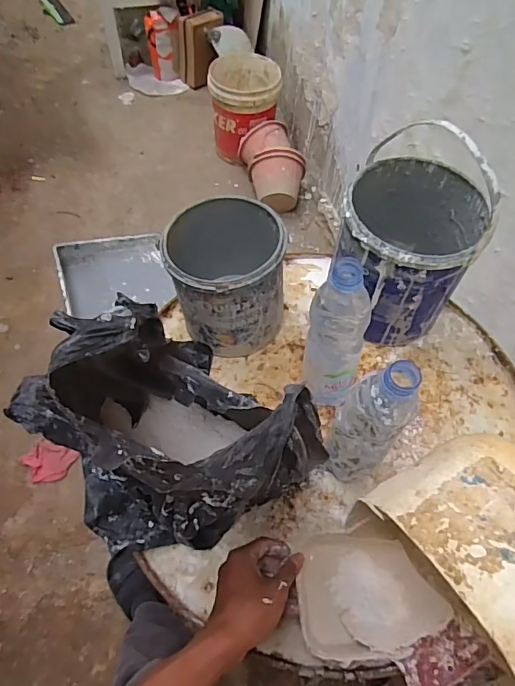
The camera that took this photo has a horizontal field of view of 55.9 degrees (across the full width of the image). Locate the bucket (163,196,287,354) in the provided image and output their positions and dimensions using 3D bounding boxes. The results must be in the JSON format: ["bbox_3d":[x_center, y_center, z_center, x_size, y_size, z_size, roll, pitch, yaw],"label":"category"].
[{"bbox_3d":[-0.042,-0.083,0.655,0.141,0.161,0.139,2,57,-2],"label":"bucket"}]

